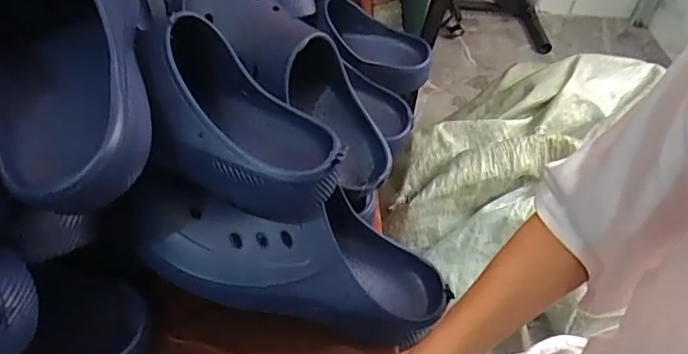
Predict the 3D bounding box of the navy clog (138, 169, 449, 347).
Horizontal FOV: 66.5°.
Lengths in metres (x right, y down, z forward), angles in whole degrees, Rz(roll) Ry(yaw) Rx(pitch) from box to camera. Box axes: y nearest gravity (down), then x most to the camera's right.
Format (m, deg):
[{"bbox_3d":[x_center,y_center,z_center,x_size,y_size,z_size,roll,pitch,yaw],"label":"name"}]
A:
[{"bbox_3d":[-0.030,0.057,0.442,0.273,0.088,0.106,19,45,-21],"label":"navy clog"}]

